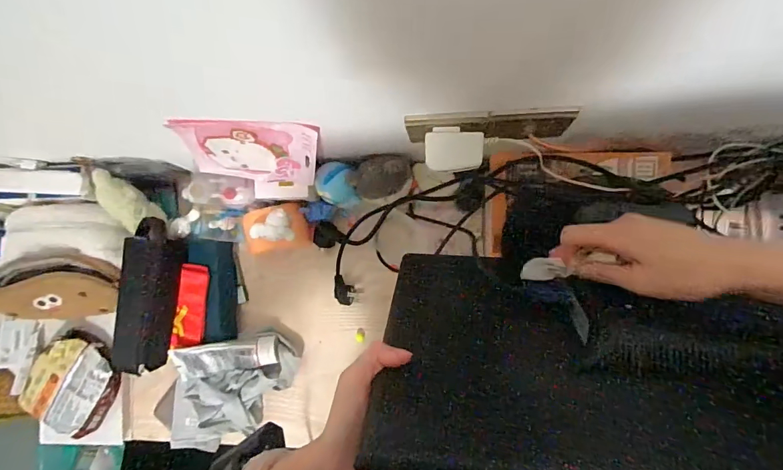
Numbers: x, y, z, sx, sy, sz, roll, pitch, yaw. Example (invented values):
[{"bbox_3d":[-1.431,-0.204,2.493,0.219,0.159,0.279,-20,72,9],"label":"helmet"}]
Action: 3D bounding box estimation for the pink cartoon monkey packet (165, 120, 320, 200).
[{"bbox_3d":[-0.175,-0.094,0.542,0.160,0.184,0.016,8,68,-5],"label":"pink cartoon monkey packet"}]

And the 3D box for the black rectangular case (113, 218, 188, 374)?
[{"bbox_3d":[-0.366,0.096,0.624,0.071,0.049,0.239,9,89,8],"label":"black rectangular case"}]

